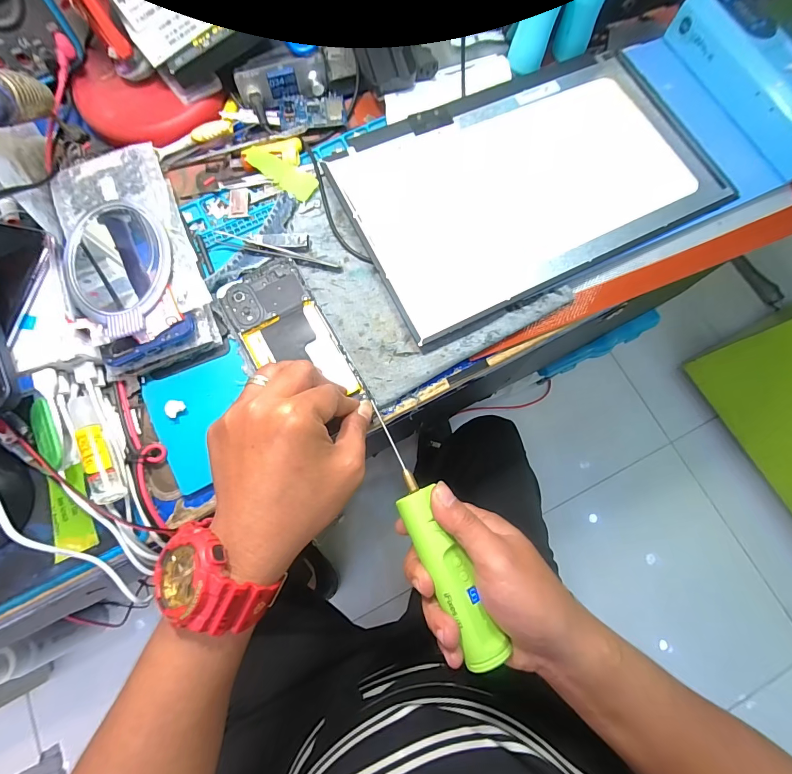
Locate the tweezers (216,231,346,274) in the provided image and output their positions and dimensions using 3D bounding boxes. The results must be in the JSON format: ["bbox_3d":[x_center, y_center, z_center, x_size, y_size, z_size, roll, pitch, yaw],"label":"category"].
[{"bbox_3d":[-0.108,-0.123,0.344,0.120,0.007,0.011,15,76,3],"label":"tweezers"}]

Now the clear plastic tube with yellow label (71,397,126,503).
[{"bbox_3d":[-0.231,0.045,0.287,0.018,0.016,0.088,-27,77,-8],"label":"clear plastic tube with yellow label"}]

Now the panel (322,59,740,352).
[{"bbox_3d":[0.123,-0.197,0.355,0.333,0.012,0.208,-26,77,-7],"label":"panel"}]

